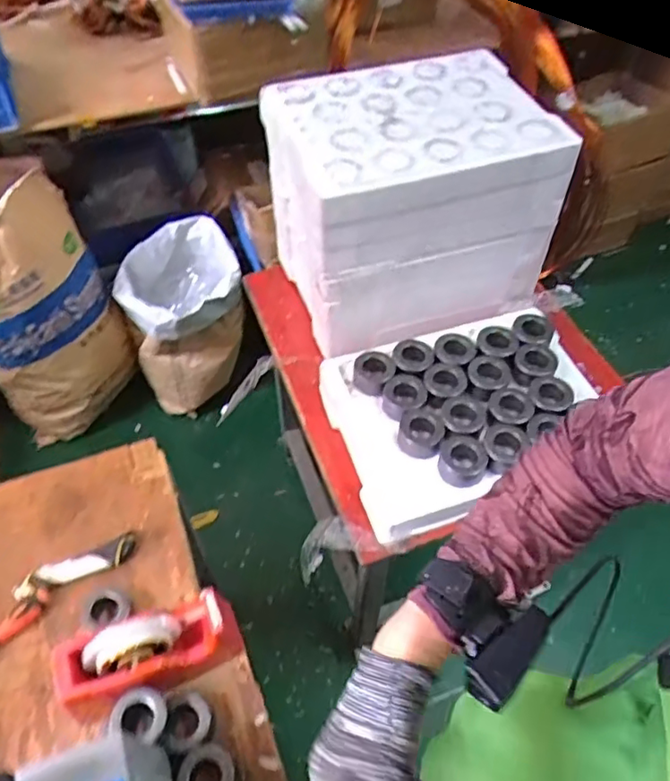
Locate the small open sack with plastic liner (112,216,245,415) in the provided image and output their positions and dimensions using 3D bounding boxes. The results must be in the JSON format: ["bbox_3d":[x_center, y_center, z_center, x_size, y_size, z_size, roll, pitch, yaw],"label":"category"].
[{"bbox_3d":[-0.424,-0.207,1.746,0.316,0.416,0.359,-16,54,-13],"label":"small open sack with plastic liner"}]

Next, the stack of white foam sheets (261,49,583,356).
[{"bbox_3d":[0.114,-0.306,0.976,0.381,0.324,0.291,-16,54,-13],"label":"stack of white foam sheets"}]

